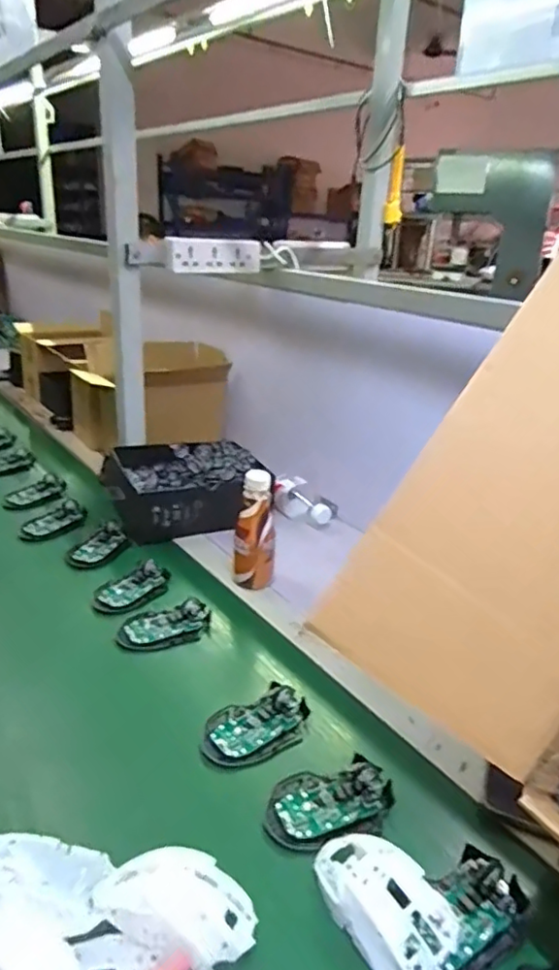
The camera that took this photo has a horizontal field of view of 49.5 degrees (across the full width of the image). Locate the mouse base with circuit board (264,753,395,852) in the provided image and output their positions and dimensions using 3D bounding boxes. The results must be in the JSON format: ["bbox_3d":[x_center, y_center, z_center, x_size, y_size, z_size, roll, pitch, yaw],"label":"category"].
[{"bbox_3d":[0.044,0.277,0.537,0.113,0.026,0.070,-6,26,-22],"label":"mouse base with circuit board"}]

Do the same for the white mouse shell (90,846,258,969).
[{"bbox_3d":[-0.071,0.289,0.423,0.105,0.024,0.070,17,27,28],"label":"white mouse shell"}]

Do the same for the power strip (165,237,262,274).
[{"bbox_3d":[-0.107,-0.380,1.007,0.172,0.051,0.031,-15,30,-37],"label":"power strip"}]

